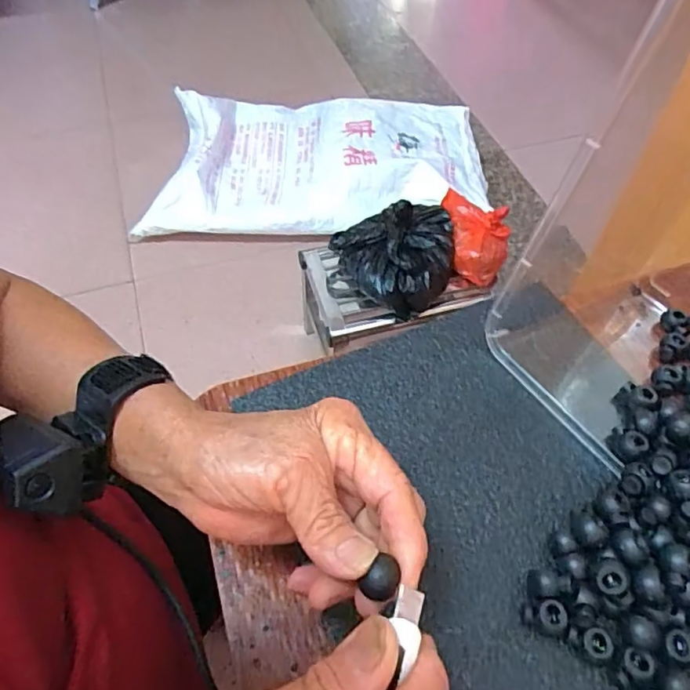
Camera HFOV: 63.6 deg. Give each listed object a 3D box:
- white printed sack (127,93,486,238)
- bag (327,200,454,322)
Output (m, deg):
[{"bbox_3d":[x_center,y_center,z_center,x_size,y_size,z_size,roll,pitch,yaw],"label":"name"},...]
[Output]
[{"bbox_3d":[-0.051,-0.446,1.295,0.757,0.117,0.458,-3,55,-3],"label":"white printed sack"},{"bbox_3d":[0.071,-0.137,0.862,0.188,0.100,0.185,4,55,2],"label":"bag"}]

